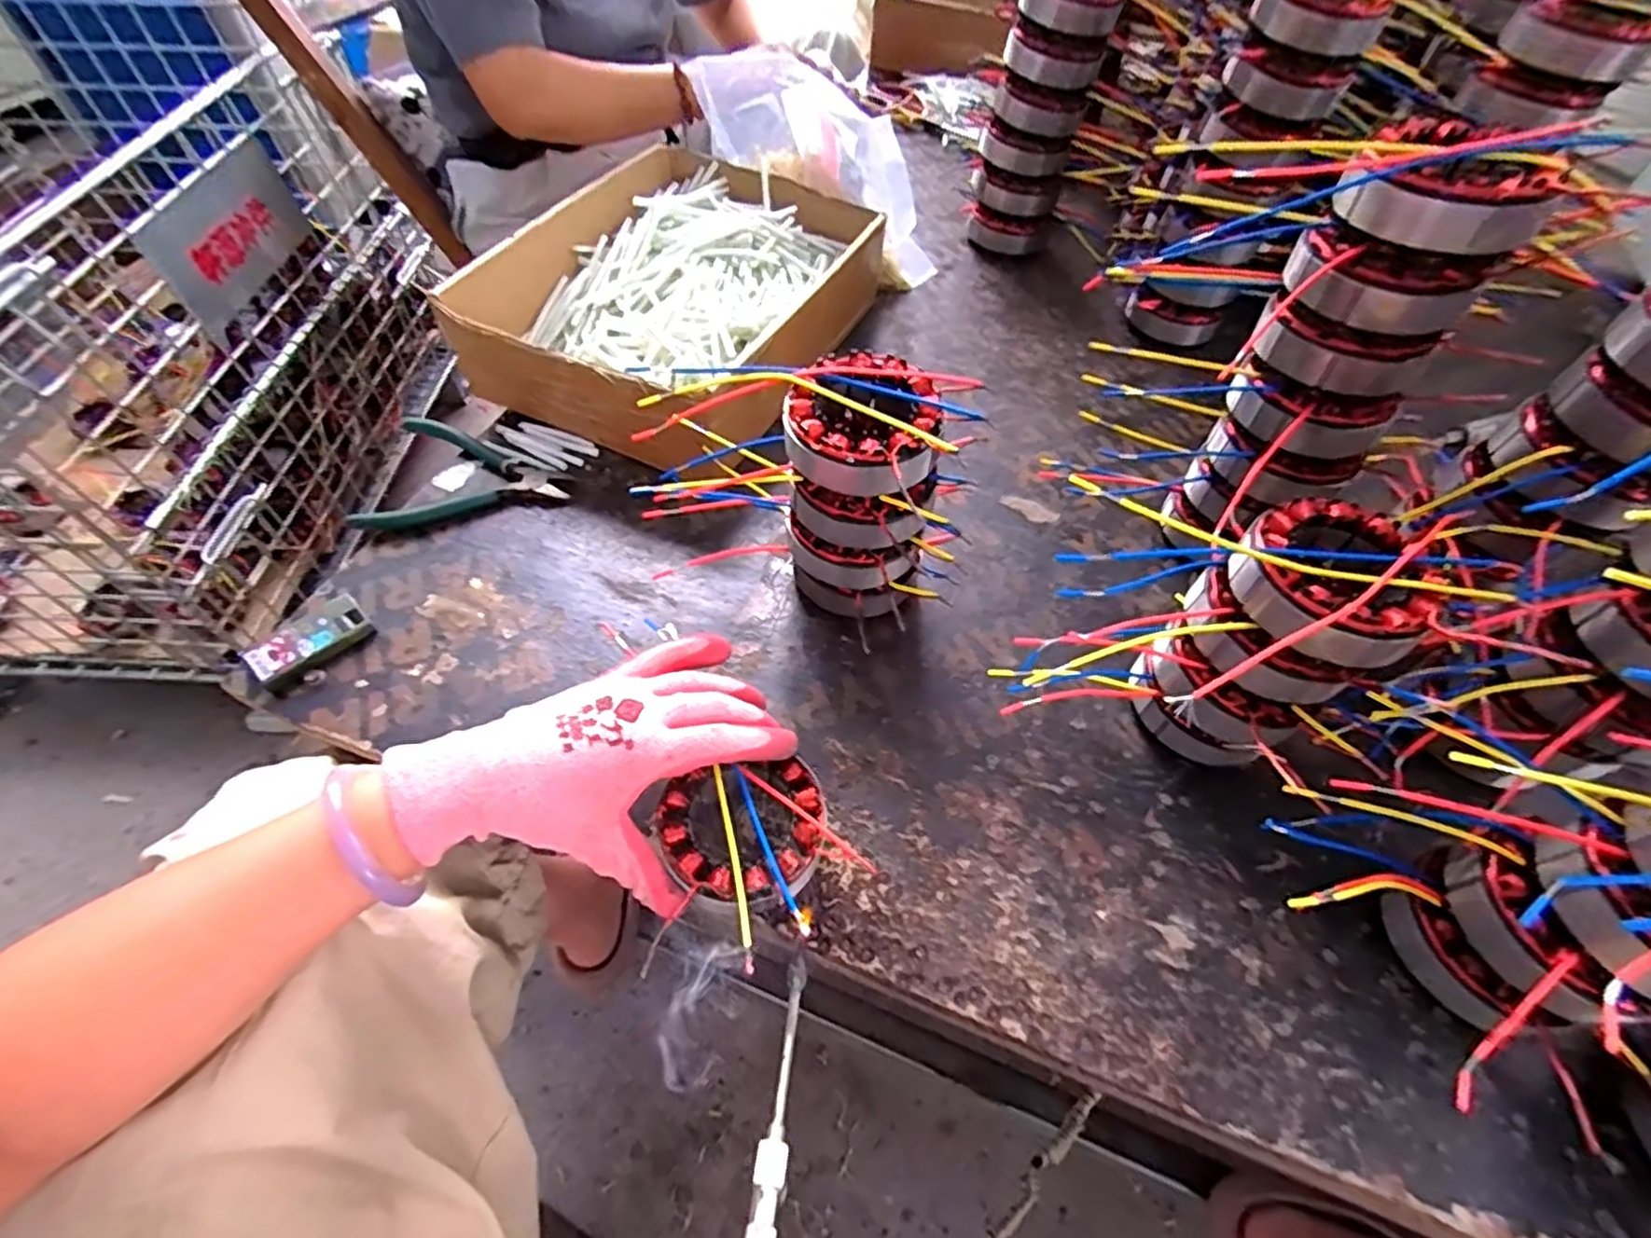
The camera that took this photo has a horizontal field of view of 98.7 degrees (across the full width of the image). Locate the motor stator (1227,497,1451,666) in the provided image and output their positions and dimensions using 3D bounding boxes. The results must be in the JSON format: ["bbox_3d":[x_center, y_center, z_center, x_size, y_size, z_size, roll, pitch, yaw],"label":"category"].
[{"bbox_3d":[0.247,-0.022,0.346,0.089,0.035,0.083,1,55,-1],"label":"motor stator"}]

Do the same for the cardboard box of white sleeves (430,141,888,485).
[{"bbox_3d":[-0.115,-0.275,0.604,0.249,0.084,0.337,23,57,13],"label":"cardboard box of white sleeves"}]

